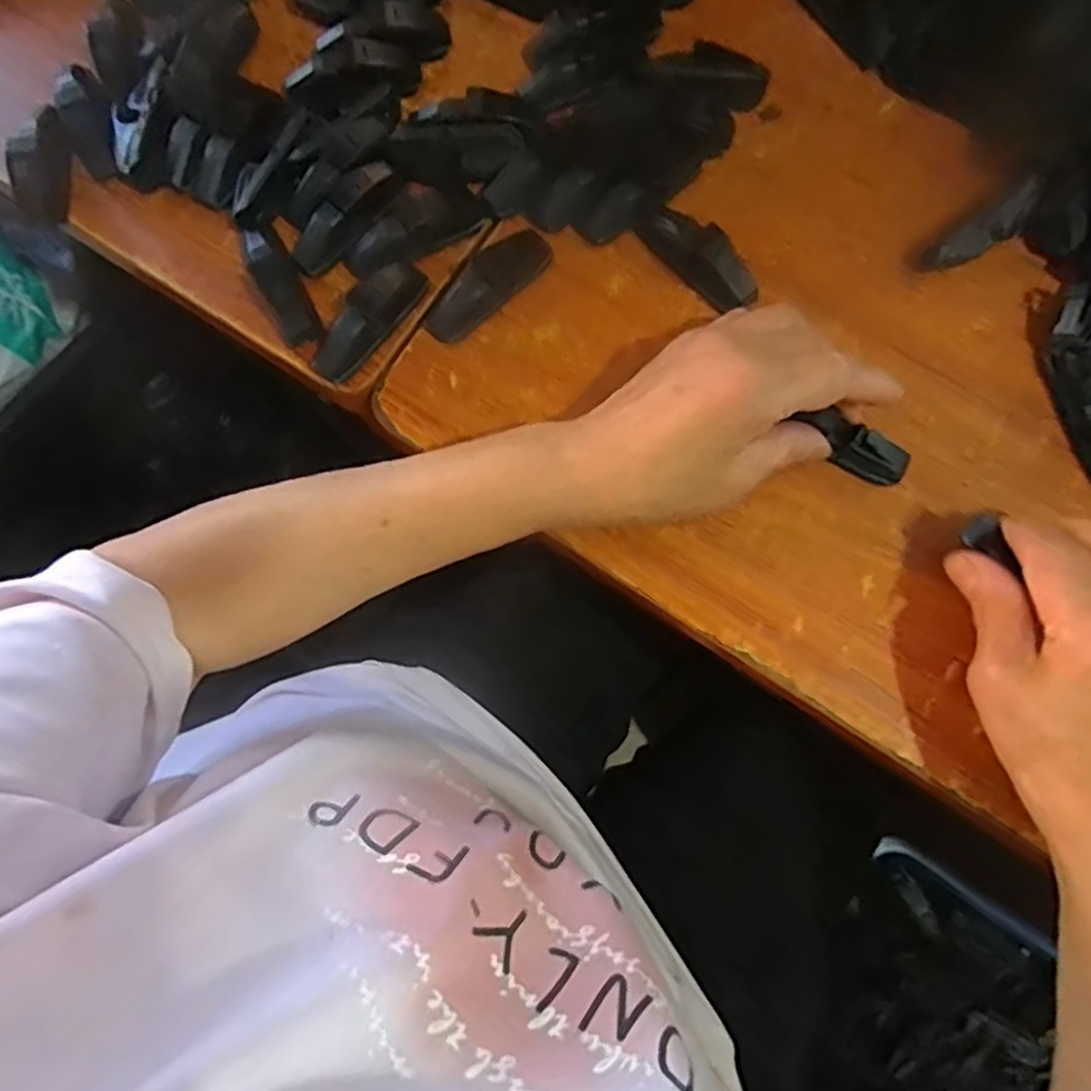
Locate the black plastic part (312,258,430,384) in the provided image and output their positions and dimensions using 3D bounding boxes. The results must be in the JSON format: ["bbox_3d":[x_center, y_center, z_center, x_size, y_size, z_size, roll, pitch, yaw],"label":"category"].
[{"bbox_3d":[-0.089,-0.115,0.354,0.019,0.022,0.072,39,83,7],"label":"black plastic part"}]

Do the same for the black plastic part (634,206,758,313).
[{"bbox_3d":[0.078,-0.147,0.359,0.022,0.021,0.068,-44,82,-6],"label":"black plastic part"}]

